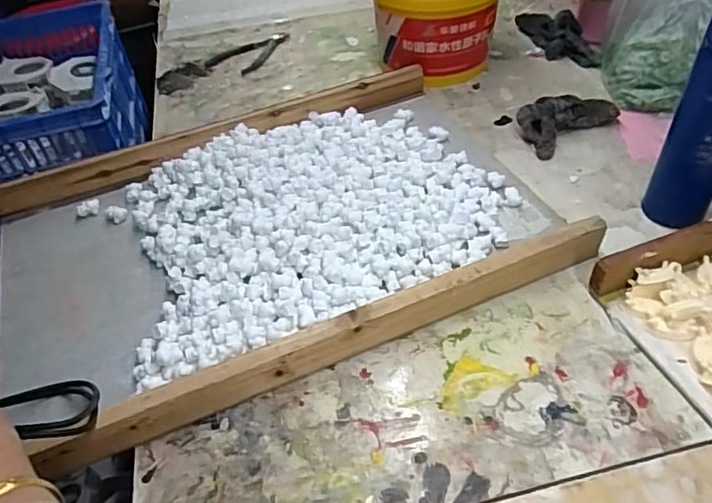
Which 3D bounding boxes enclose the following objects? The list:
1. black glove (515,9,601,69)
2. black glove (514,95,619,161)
[{"bbox_3d":[0.324,-0.354,0.900,0.066,0.046,0.189,-15,45,-8],"label":"black glove"},{"bbox_3d":[0.277,-0.178,0.738,0.139,0.040,0.071,-29,49,-21],"label":"black glove"}]

